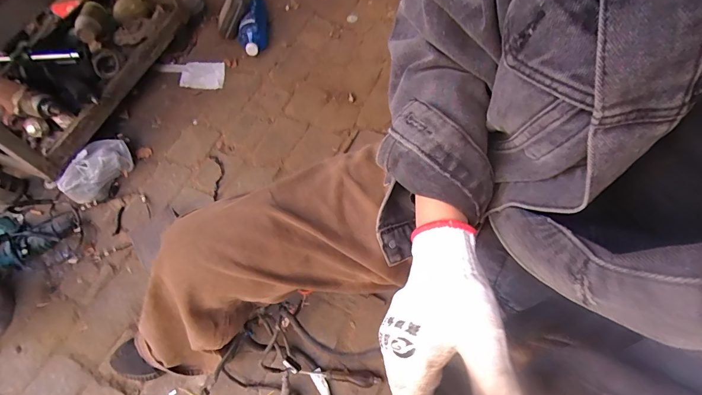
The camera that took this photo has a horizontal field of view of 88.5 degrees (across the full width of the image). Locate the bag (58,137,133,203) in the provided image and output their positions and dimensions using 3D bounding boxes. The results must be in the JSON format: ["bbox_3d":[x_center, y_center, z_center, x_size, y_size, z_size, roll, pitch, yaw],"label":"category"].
[{"bbox_3d":[-0.681,-0.079,0.970,0.075,0.091,0.197,22,63,12],"label":"bag"}]

